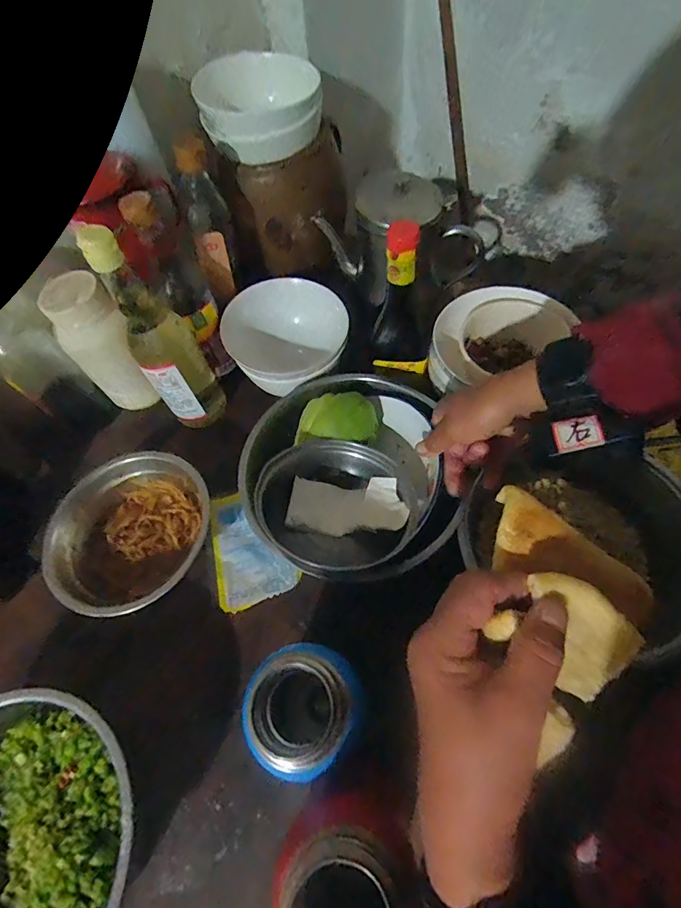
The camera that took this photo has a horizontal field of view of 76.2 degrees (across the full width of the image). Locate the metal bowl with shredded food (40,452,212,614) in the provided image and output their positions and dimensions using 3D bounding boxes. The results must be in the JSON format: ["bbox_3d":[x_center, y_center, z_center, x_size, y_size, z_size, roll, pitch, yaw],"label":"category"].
[{"bbox_3d":[-0.220,0.082,0.451,0.150,0.055,0.156,-2,58,3],"label":"metal bowl with shredded food"}]

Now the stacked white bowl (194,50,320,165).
[{"bbox_3d":[-0.091,-0.404,0.498,0.137,0.060,0.124,-4,58,2],"label":"stacked white bowl"}]

